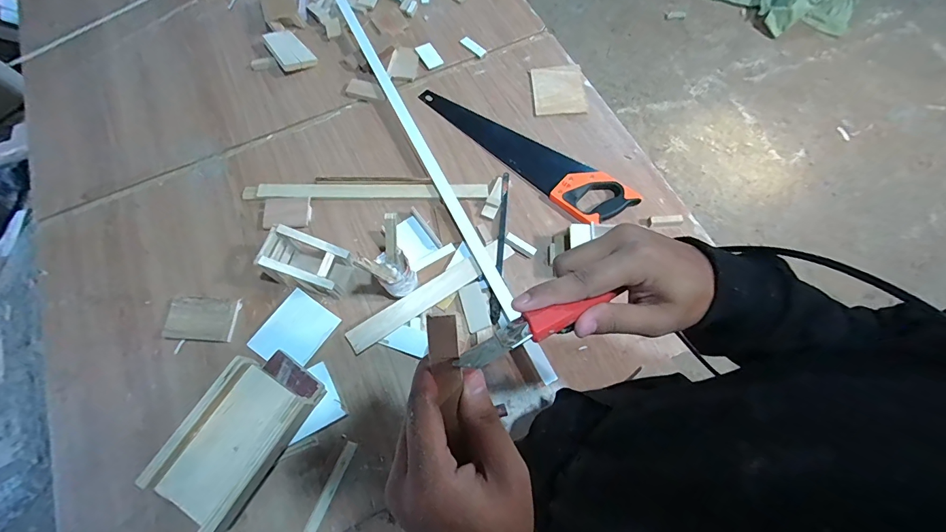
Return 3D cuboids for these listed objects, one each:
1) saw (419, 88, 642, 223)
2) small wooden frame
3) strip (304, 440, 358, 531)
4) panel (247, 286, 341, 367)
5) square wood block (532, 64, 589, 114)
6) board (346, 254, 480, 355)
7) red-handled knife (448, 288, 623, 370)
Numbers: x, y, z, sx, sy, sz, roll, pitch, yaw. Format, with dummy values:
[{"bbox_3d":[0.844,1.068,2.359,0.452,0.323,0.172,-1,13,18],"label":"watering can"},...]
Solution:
[{"bbox_3d":[0.099,-0.257,0.852,0.515,0.031,0.112,40,75,15],"label":"saw"},{"bbox_3d":[-0.297,-0.006,0.721,0.126,0.110,0.085,14,70,7],"label":"small wooden frame"},{"bbox_3d":[-0.226,0.352,0.637,0.022,0.010,0.138,22,71,10],"label":"strip"},{"bbox_3d":[-0.319,0.117,0.715,0.112,0.009,0.126,33,73,13],"label":"panel"},{"bbox_3d":[0.196,-0.402,0.911,0.115,0.017,0.129,-3,69,0],"label":"square wood block"},{"bbox_3d":[-0.103,0.066,0.722,0.261,0.013,0.041,-33,72,-11],"label":"board"},{"bbox_3d":[0.041,0.038,0.249,0.116,0.013,0.018,-19,68,-25],"label":"red-handled knife"}]

